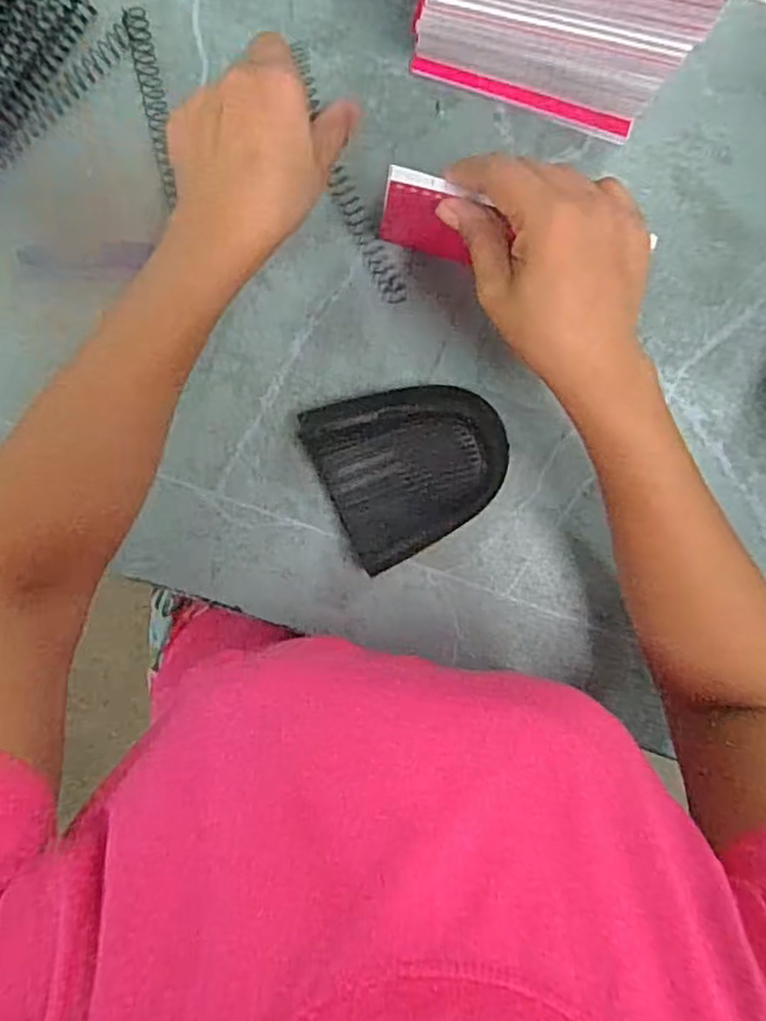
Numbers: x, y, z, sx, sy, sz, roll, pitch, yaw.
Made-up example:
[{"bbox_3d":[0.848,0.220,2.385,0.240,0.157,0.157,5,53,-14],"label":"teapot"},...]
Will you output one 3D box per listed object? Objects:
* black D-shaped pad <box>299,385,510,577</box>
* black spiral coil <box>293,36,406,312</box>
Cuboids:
[{"bbox_3d":[0.018,-0.027,0.398,0.104,0.019,0.094,-24,95,1],"label":"black D-shaped pad"},{"bbox_3d":[-0.022,-0.191,0.390,0.018,0.011,0.151,-22,96,1],"label":"black spiral coil"}]

